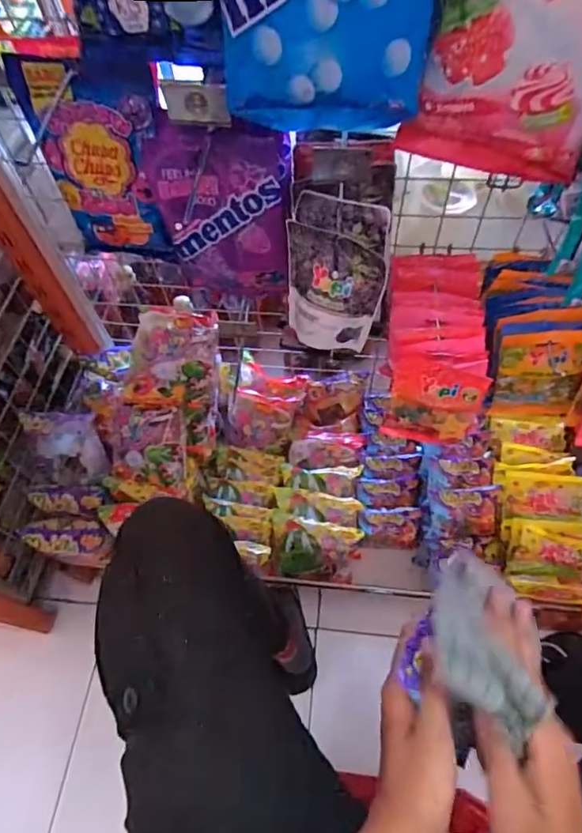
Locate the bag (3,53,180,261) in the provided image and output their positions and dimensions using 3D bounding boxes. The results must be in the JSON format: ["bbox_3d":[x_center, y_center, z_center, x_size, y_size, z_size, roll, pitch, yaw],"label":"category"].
[{"bbox_3d":[-0.195,-0.257,0.522,0.129,0.193,0.035,12,61,9],"label":"bag"}]

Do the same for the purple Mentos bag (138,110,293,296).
[{"bbox_3d":[-0.066,-0.215,0.529,0.135,0.191,0.045,0,48,12],"label":"purple Mentos bag"}]

